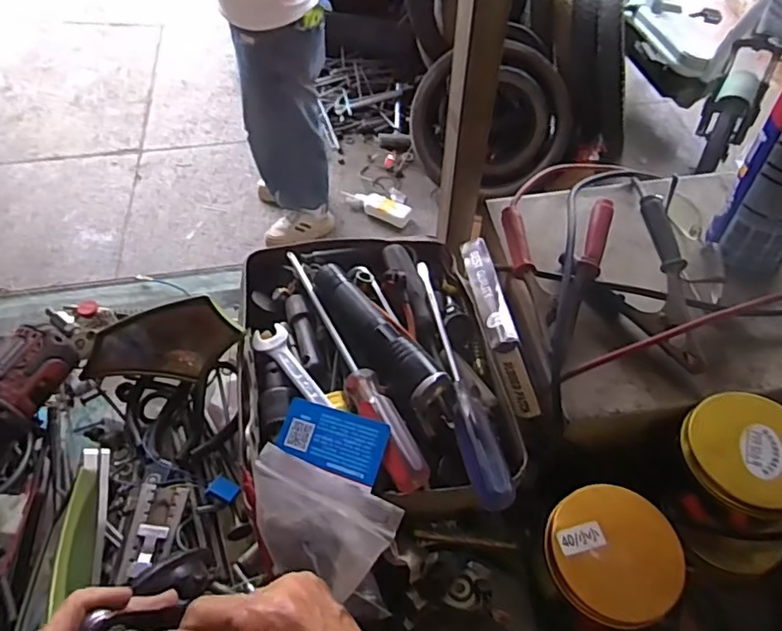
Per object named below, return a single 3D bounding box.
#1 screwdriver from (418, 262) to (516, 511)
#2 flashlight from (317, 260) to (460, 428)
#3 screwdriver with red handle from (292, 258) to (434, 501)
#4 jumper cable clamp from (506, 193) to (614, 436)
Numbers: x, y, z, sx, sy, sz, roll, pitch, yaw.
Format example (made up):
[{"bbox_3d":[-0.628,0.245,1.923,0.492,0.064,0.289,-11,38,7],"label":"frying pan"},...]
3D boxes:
[{"bbox_3d":[0.048,0.039,0.439,0.026,0.020,0.231,-7,43,-6],"label":"screwdriver"},{"bbox_3d":[-0.013,0.018,0.440,0.039,0.034,0.163,-34,62,-22],"label":"flashlight"},{"bbox_3d":[-0.037,0.029,0.430,0.025,0.030,0.227,-23,58,-17],"label":"screwdriver with red handle"},{"bbox_3d":[0.123,-0.013,0.442,0.082,0.037,0.195,9,71,5],"label":"jumper cable clamp"}]

